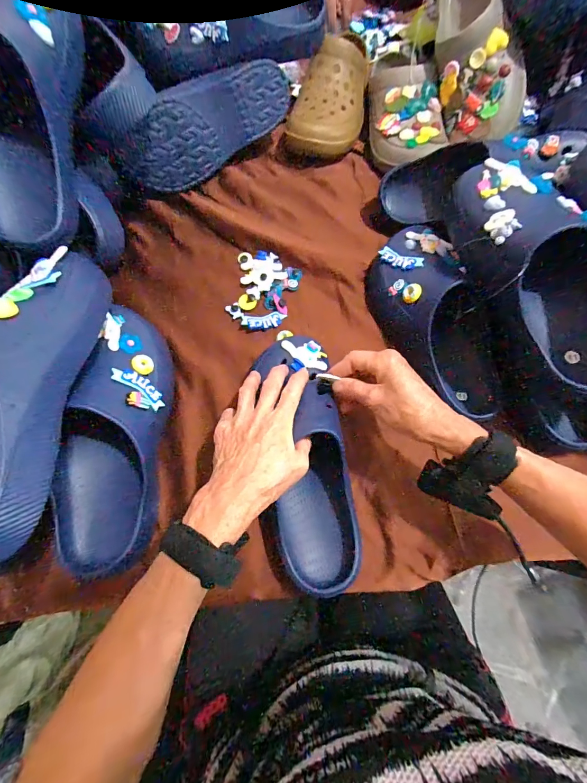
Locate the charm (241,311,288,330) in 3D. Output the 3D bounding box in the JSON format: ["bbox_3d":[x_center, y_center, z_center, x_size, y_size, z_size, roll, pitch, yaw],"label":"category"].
[{"bbox_3d":[-0.039,-0.097,0.481,0.061,0.004,0.022,-9,81,-16],"label":"charm"}]

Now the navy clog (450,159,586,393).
[{"bbox_3d":[0.253,-0.128,0.366,0.097,0.082,0.268,-14,70,-6],"label":"navy clog"}]

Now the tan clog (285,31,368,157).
[{"bbox_3d":[0.060,-0.483,0.573,0.114,0.090,0.230,10,70,3],"label":"tan clog"}]

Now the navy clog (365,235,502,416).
[{"bbox_3d":[0.176,-0.093,0.435,0.112,0.097,0.260,-13,70,-5],"label":"navy clog"}]

